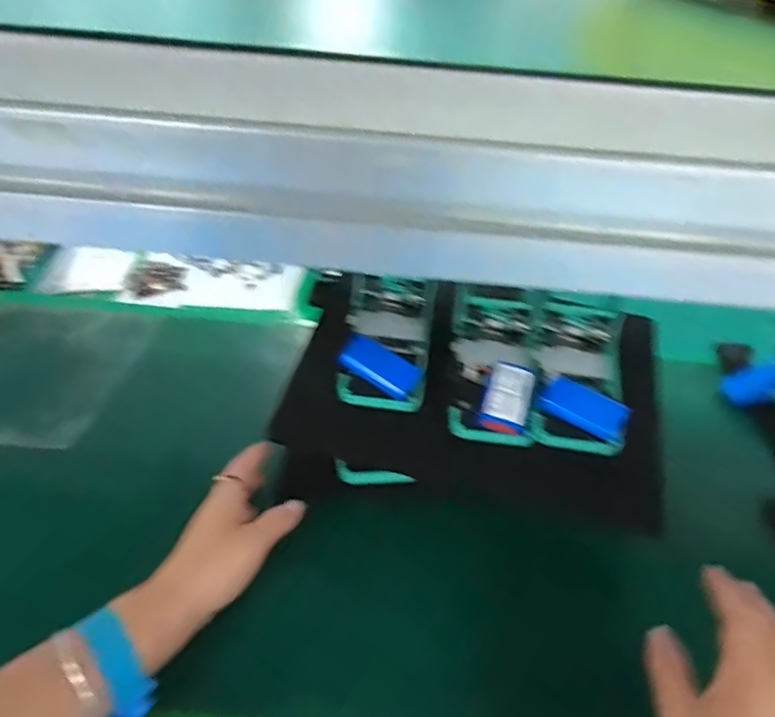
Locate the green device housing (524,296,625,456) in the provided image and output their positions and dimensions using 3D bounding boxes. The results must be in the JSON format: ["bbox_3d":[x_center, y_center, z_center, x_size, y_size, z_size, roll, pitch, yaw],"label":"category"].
[{"bbox_3d":[0.180,0.008,0.530,0.088,0.053,0.164,11,66,6],"label":"green device housing"}]

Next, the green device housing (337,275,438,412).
[{"bbox_3d":[0.001,-0.023,0.547,0.082,0.066,0.150,13,52,-3],"label":"green device housing"}]

